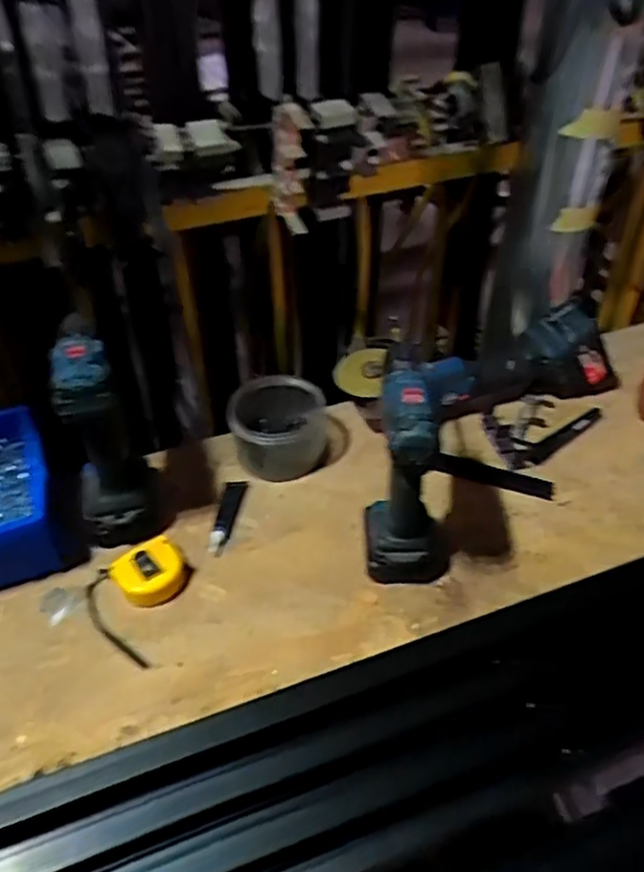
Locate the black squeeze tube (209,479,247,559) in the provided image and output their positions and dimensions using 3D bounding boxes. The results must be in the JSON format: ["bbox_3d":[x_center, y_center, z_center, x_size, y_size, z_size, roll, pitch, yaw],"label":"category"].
[{"bbox_3d":[-0.108,0.086,0.743,0.027,0.012,0.107,4,38,9],"label":"black squeeze tube"}]

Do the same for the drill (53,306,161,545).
[{"bbox_3d":[-0.228,-0.002,0.691,0.082,0.221,0.142,-16,41,-16],"label":"drill"}]

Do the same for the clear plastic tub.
[{"bbox_3d":[-0.048,-0.012,0.810,0.113,0.076,0.108,0,41,0],"label":"clear plastic tub"}]

